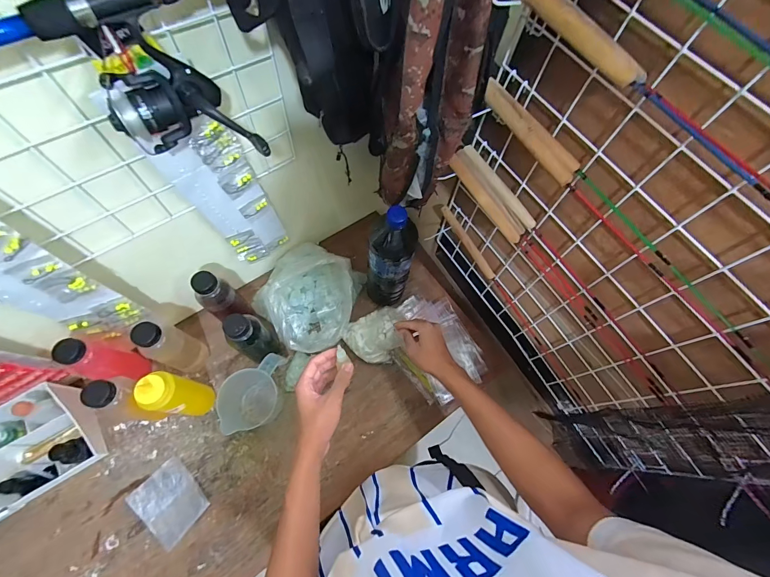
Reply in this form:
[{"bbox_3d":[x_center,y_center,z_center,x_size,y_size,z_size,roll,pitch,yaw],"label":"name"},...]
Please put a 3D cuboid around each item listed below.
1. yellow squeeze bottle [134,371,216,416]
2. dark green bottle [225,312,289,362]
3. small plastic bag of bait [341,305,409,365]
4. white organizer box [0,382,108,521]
[{"bbox_3d":[-0.360,0.186,0.606,0.053,0.185,0.060,12,67,2],"label":"yellow squeeze bottle"},{"bbox_3d":[-0.245,0.093,0.642,0.060,0.195,0.071,-41,75,-18],"label":"dark green bottle"},{"bbox_3d":[-0.021,0.098,0.716,0.121,0.083,0.101,-7,68,-6],"label":"small plastic bag of bait"},{"bbox_3d":[-0.629,0.283,0.579,0.233,0.117,0.144,-35,73,-16],"label":"white organizer box"}]

